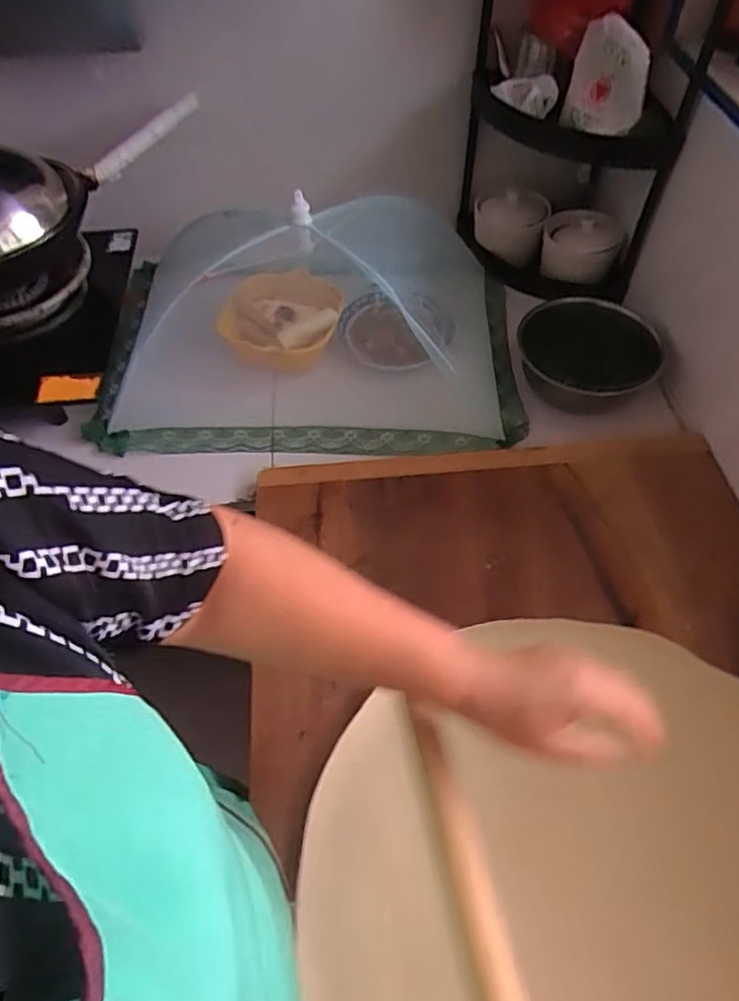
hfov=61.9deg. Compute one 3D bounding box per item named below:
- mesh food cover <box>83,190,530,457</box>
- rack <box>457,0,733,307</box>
[{"bbox_3d":[-0.097,-0.280,0.894,0.628,0.227,0.397,-2,58,-1],"label":"mesh food cover"},{"bbox_3d":[0.289,-0.547,0.876,0.294,0.477,0.214,10,59,6],"label":"rack"}]

